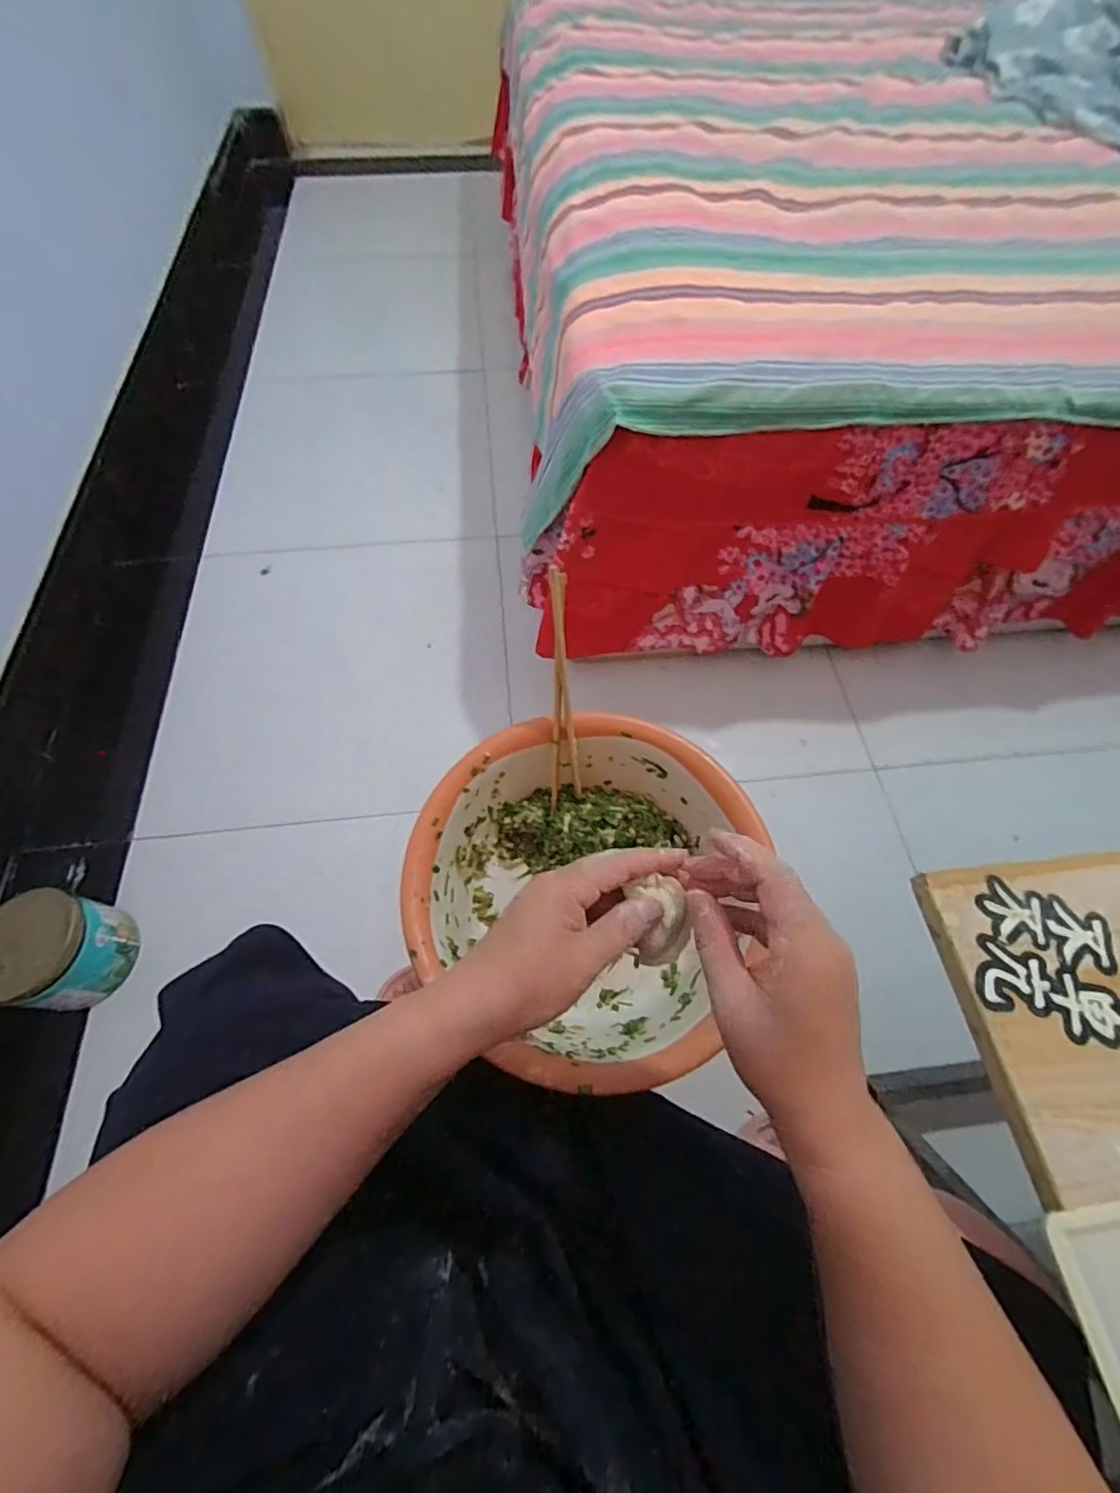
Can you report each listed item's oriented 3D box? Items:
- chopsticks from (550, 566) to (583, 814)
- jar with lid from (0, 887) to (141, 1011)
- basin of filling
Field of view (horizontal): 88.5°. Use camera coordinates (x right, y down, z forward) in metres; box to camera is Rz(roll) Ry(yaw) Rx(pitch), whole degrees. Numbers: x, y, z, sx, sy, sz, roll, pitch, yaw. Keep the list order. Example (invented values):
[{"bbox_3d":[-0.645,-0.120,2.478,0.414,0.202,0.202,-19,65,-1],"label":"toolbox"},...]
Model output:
[{"bbox_3d":[0.003,-0.042,0.501,0.029,0.217,0.020,-3,30,-3],"label":"chopsticks"},{"bbox_3d":[-0.647,0.263,0.743,0.139,0.118,0.128,0,63,-1],"label":"jar with lid"},{"bbox_3d":[0.008,0.119,0.506,0.250,0.112,0.283,24,65,11],"label":"basin of filling"}]

